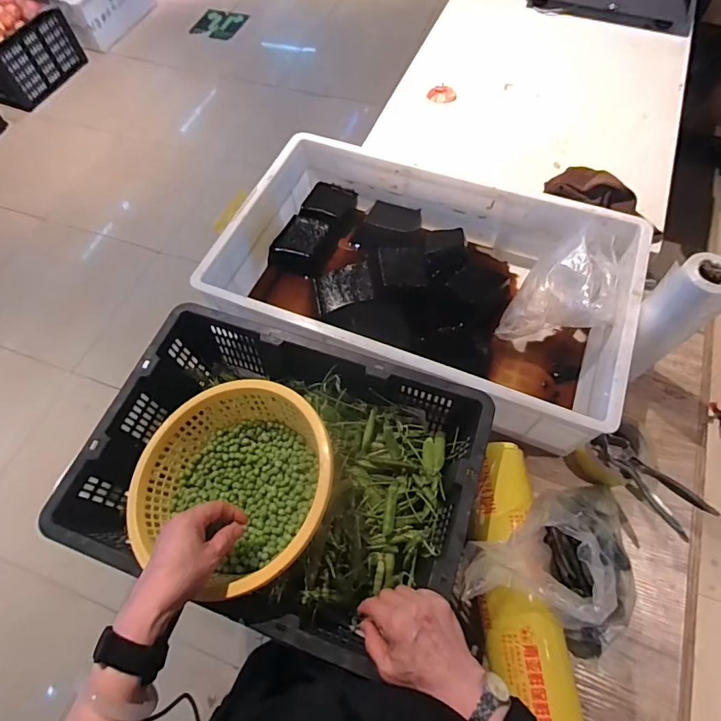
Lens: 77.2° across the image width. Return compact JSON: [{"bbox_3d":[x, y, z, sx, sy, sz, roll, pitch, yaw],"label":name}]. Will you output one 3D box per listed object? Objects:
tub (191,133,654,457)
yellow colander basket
[{"bbox_3d":[0.098,-0.133,0.765,0.627,0.152,0.391,17,65,11],"label":"tub"},{"bbox_3d":[-0.149,0.139,0.546,0.235,0.103,0.217,-1,63,2],"label":"yellow colander basket"}]

